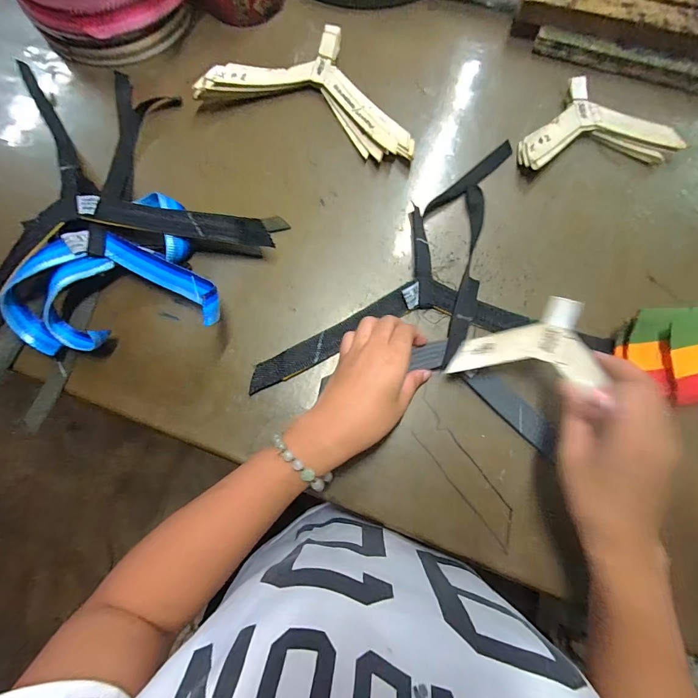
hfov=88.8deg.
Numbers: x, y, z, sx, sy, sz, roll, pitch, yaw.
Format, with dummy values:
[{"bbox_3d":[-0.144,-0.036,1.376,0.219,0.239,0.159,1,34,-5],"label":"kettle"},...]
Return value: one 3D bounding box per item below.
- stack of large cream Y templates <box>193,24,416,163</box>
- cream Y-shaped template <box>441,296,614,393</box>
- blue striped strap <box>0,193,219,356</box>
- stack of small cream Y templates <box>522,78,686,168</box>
[{"bbox_3d":[-0.028,-0.305,0.411,0.242,0.035,0.138,21,78,5],"label":"stack of large cream Y templates"},{"bbox_3d":[0.146,-0.003,0.308,0.112,0.011,0.071,-6,76,23],"label":"cream Y-shaped template"},{"bbox_3d":[-0.234,-0.077,0.344,0.191,0.062,0.150,-7,77,-1],"label":"blue striped strap"},{"bbox_3d":[0.275,-0.256,0.407,0.177,0.019,0.104,-7,77,-1],"label":"stack of small cream Y templates"}]

